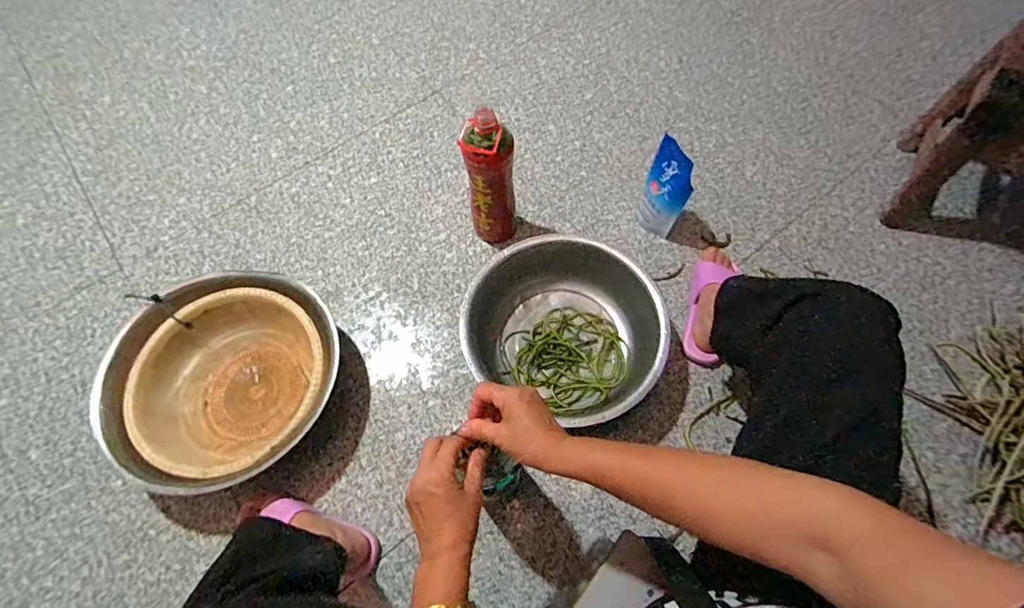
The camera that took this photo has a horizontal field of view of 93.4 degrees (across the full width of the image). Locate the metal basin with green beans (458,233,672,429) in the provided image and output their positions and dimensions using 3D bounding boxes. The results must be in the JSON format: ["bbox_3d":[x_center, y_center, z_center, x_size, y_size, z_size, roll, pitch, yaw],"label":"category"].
[{"bbox_3d":[0.092,0.045,0.853,0.331,0.114,0.300,26,68,13],"label":"metal basin with green beans"}]

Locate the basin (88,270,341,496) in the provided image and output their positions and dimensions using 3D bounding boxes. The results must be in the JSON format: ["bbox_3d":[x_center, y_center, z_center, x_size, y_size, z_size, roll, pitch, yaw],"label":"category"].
[{"bbox_3d":[-0.462,0.128,0.819,0.332,0.122,0.347,0,64,1],"label":"basin"}]

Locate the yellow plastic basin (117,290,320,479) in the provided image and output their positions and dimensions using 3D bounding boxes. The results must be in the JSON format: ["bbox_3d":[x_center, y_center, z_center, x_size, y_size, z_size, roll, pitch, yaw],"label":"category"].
[{"bbox_3d":[-0.462,0.136,0.822,0.299,0.110,0.290,0,64,1],"label":"yellow plastic basin"}]

